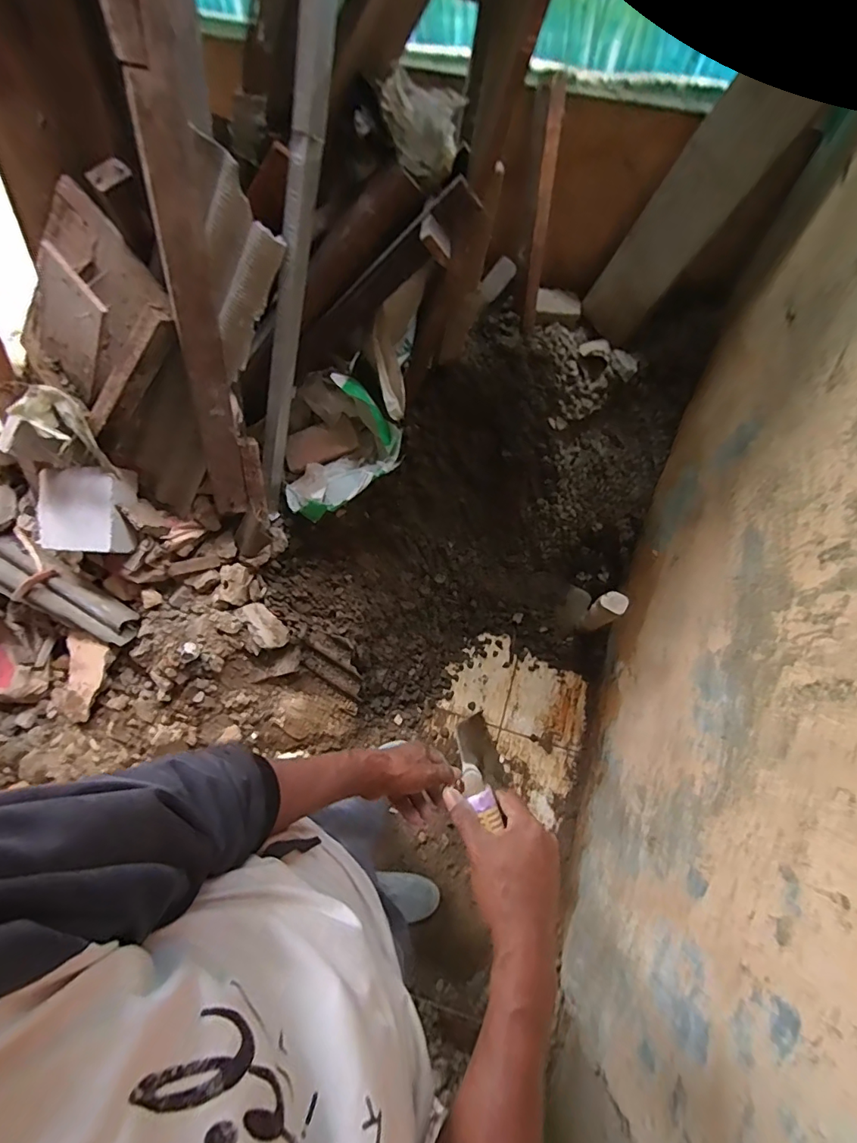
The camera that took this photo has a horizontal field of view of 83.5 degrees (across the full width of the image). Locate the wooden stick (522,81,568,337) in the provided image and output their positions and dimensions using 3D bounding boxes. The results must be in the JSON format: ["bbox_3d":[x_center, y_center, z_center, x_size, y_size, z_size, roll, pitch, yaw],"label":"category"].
[{"bbox_3d":[0.238,-0.735,1.014,0.027,0.428,0.024,1,43,0],"label":"wooden stick"}]

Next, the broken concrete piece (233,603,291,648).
[{"bbox_3d":[-0.441,0.144,1.271,0.140,0.037,0.084,42,78,11],"label":"broken concrete piece"}]

